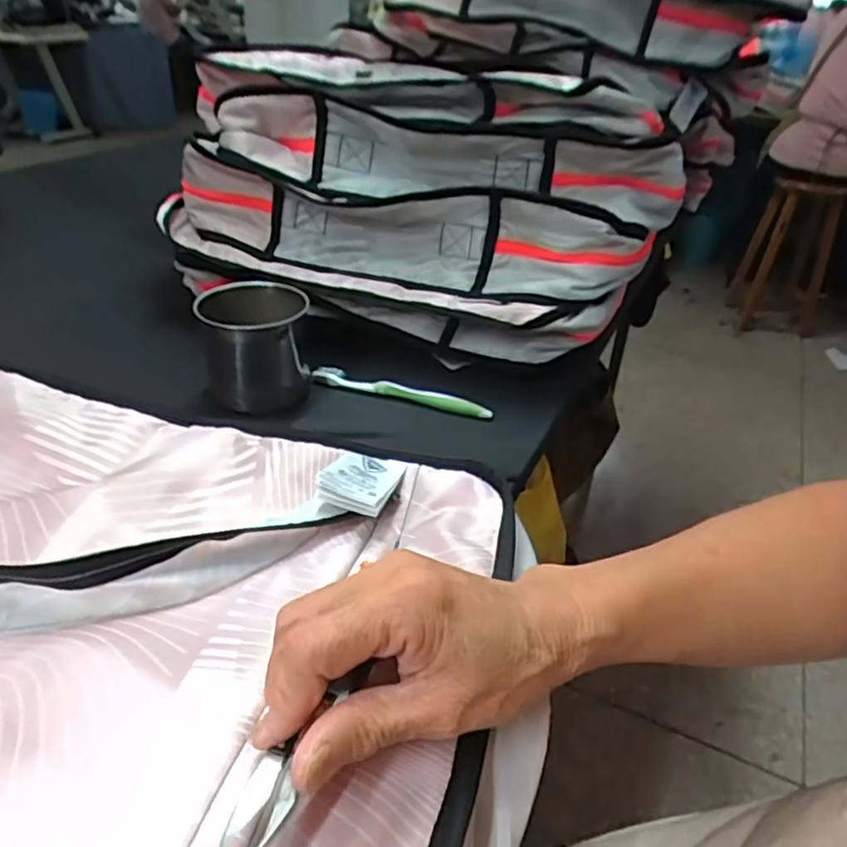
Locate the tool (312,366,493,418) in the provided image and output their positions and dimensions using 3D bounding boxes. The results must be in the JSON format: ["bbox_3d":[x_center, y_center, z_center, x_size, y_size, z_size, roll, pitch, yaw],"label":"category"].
[{"bbox_3d":[-0.022,-0.032,0.646,0.180,0.018,0.010,12,34,12],"label":"tool"}]

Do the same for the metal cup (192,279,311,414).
[{"bbox_3d":[-0.161,-0.076,0.632,0.093,0.097,0.101,3,33,-2],"label":"metal cup"}]

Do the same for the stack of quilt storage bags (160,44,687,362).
[{"bbox_3d":[-0.016,-0.253,0.732,0.533,0.223,0.269,18,36,20],"label":"stack of quilt storage bags"}]

